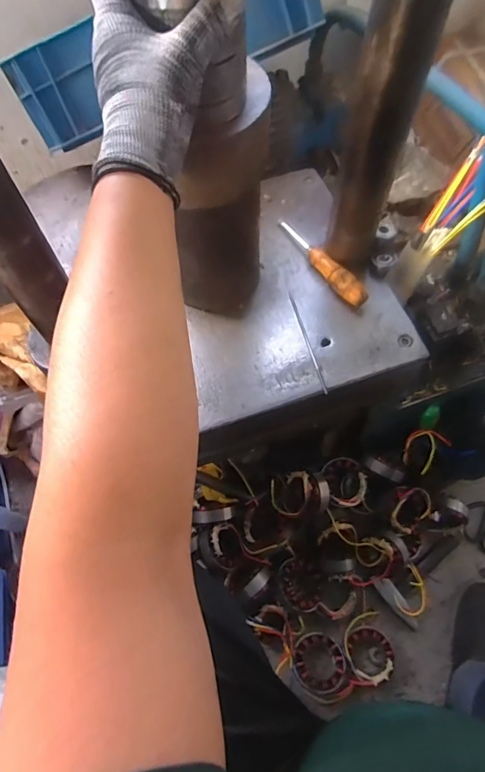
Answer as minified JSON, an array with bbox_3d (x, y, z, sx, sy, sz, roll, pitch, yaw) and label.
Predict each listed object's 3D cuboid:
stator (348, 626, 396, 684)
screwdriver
[{"bbox_3d":[0.224,0.467,0.769,0.081,0.042,0.083,-15,64,-6],"label":"stator"},{"bbox_3d":[0.106,-0.179,0.615,0.024,0.027,0.187,-29,66,-12],"label":"screwdriver"}]

